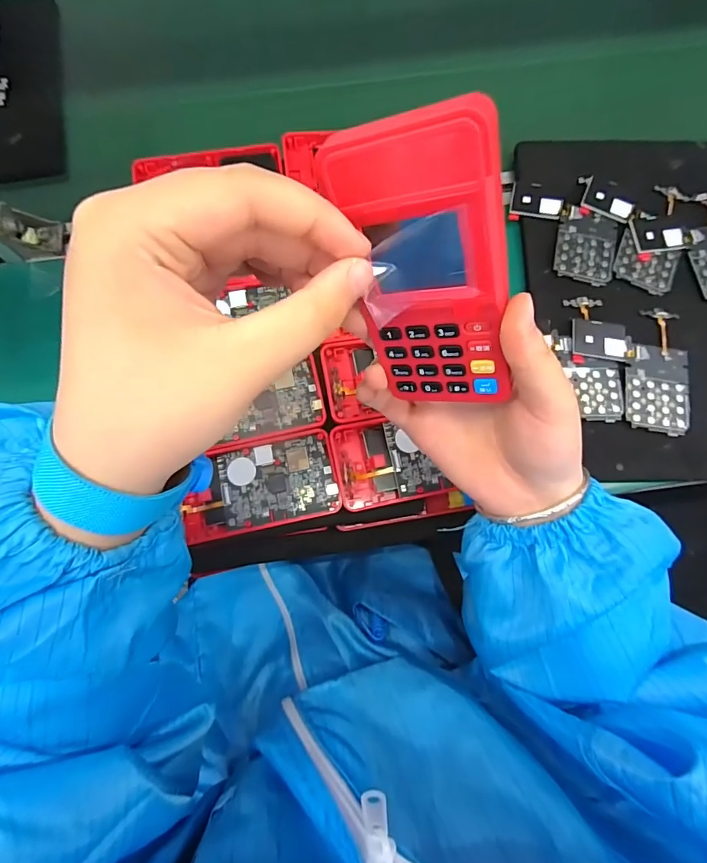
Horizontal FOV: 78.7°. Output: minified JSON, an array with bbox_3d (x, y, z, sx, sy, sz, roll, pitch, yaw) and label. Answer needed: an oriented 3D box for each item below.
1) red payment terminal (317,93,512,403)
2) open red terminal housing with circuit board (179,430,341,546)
[{"bbox_3d":[0.029,-0.055,0.171,0.058,0.116,0.012,7,52,28],"label":"red payment terminal"},{"bbox_3d":[-0.064,0.036,0.301,0.104,0.015,0.061,-13,78,-2],"label":"open red terminal housing with circuit board"}]

